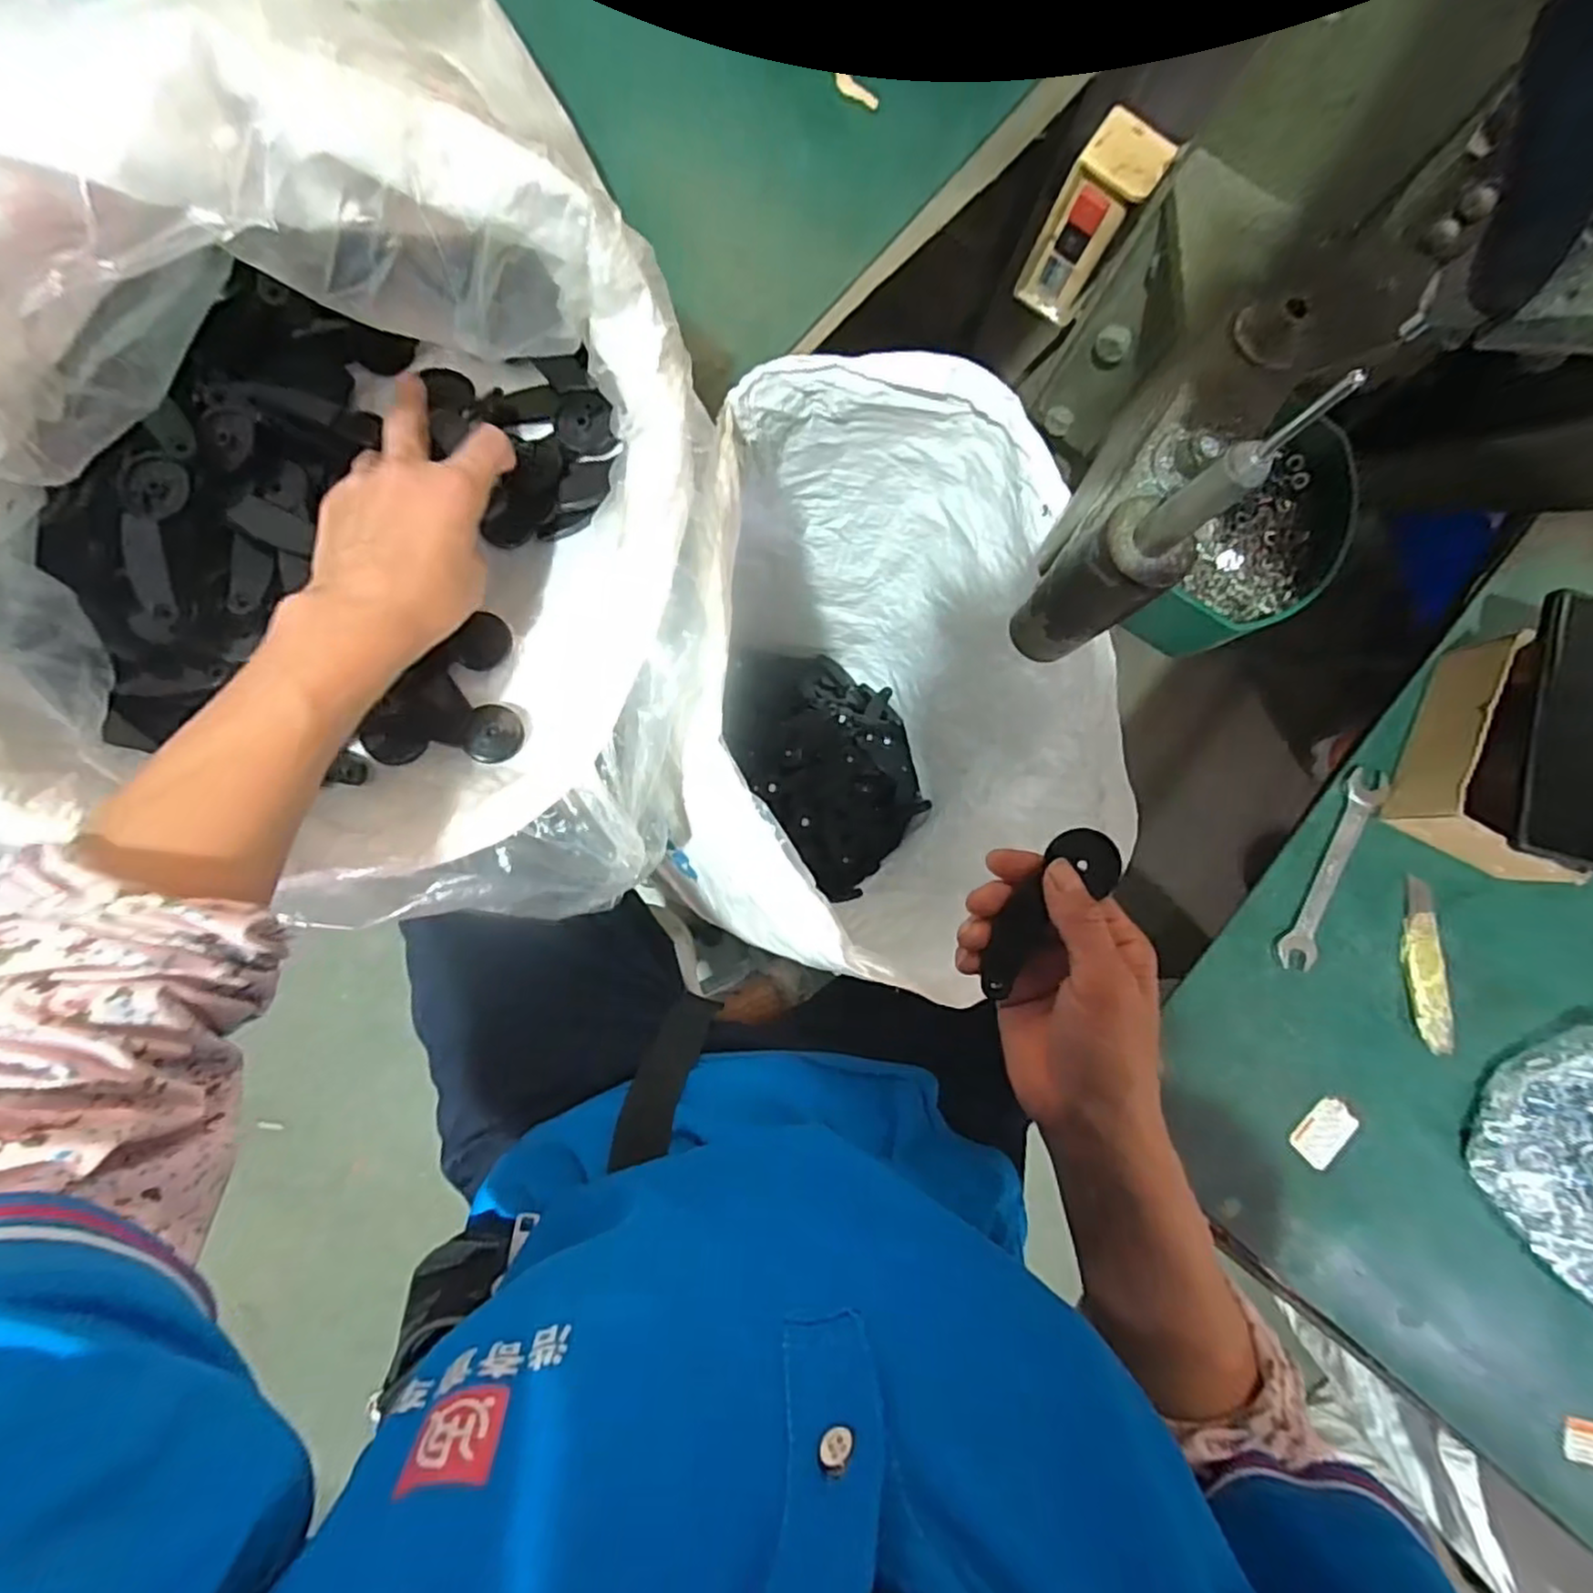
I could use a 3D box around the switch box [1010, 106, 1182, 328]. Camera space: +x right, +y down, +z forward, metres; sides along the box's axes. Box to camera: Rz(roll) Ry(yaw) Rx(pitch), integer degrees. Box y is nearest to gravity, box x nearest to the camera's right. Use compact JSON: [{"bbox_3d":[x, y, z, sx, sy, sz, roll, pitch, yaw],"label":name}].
[{"bbox_3d":[0.177,-0.349,0.433,0.043,0.109,0.033,33,83,-2],"label":"switch box"}]

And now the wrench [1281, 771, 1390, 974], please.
[{"bbox_3d":[0.353,0.048,0.465,0.026,0.006,0.140,26,83,-3],"label":"wrench"}]

